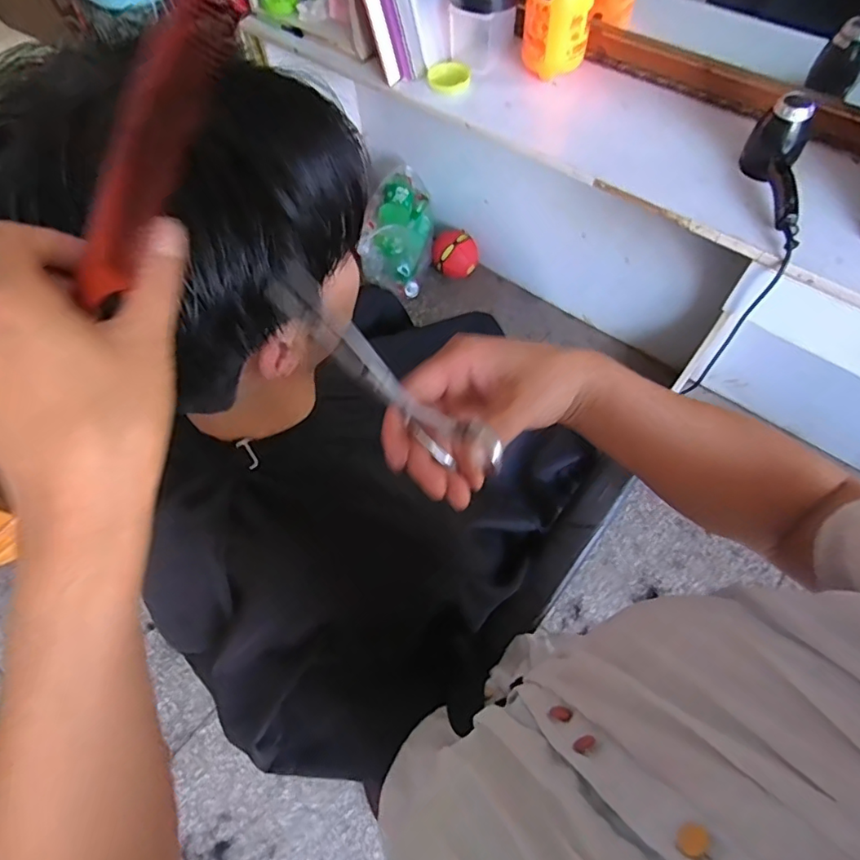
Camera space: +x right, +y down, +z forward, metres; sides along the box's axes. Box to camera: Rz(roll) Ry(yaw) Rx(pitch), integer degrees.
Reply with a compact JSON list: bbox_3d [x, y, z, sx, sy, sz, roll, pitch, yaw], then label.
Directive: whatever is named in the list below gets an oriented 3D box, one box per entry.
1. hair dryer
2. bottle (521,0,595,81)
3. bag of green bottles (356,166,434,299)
[{"bbox_3d":[0.601,-0.426,0.892,0.072,0.116,0.263,3,80,4],"label":"hair dryer"},{"bbox_3d":[0.258,-0.851,1.013,0.113,0.292,0.105,-23,63,-10],"label":"bottle"},{"bbox_3d":[-0.097,-0.679,1.770,0.203,0.258,0.344,12,62,9],"label":"bag of green bottles"}]

